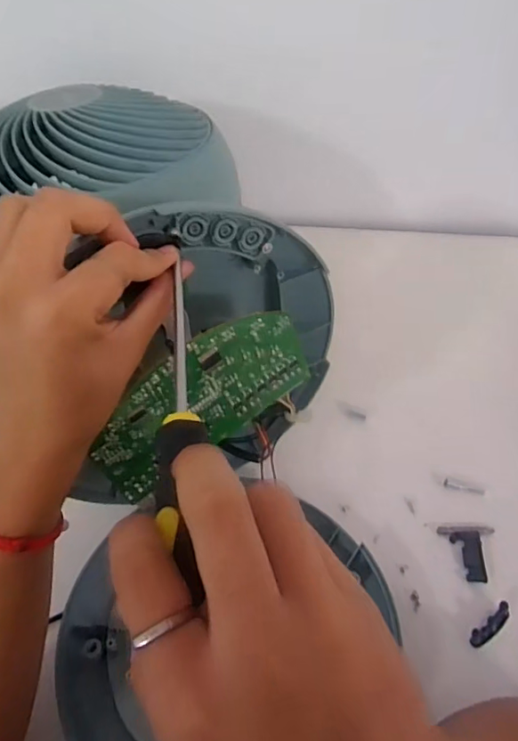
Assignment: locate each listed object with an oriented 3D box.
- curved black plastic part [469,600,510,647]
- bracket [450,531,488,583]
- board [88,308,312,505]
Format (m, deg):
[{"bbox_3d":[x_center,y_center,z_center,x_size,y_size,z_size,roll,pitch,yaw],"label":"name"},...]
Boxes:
[{"bbox_3d":[0.180,0.198,0.416,0.042,0.020,0.013,-31,61,-21],"label":"curved black plastic part"},{"bbox_3d":[0.176,0.154,0.446,0.022,0.012,0.039,-1,55,-2],"label":"bracket"},{"bbox_3d":[-0.034,0.014,0.331,0.141,0.080,0.015,-30,41,-20],"label":"board"}]

